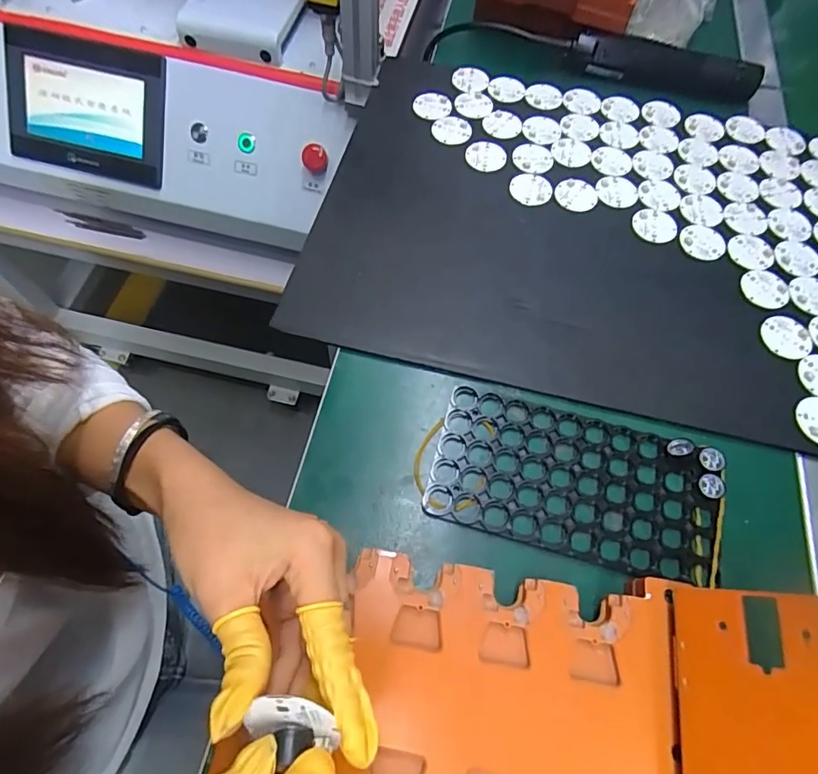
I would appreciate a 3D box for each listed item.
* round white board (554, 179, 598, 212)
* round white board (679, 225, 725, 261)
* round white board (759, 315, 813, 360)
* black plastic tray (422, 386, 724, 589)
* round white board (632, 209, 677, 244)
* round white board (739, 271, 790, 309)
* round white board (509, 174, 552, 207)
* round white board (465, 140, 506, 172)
[{"bbox_3d":[0.156,-0.181,0.466,0.039,0.004,0.034,12,64,4],"label":"round white board"},{"bbox_3d":[0.263,-0.130,0.446,0.039,0.004,0.038,1,64,-2],"label":"round white board"},{"bbox_3d":[0.308,-0.041,0.405,0.041,0.004,0.038,1,64,-2],"label":"round white board"},{"bbox_3d":[0.115,0.065,0.345,0.192,0.013,0.100,16,65,5],"label":"black plastic tray"},{"bbox_3d":[0.223,-0.147,0.452,0.039,0.004,0.035,16,65,5],"label":"round white board"},{"bbox_3d":[0.305,-0.084,0.426,0.038,0.004,0.038,1,64,-2],"label":"round white board"},{"bbox_3d":[0.115,-0.187,0.470,0.038,0.004,0.036,1,64,-2],"label":"round white board"},{"bbox_3d":[0.074,-0.227,0.487,0.038,0.006,0.034,-18,66,-11],"label":"round white board"}]

